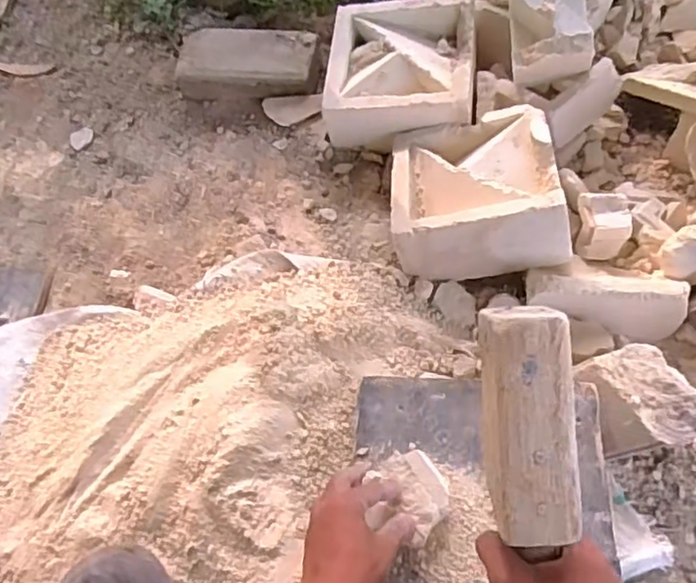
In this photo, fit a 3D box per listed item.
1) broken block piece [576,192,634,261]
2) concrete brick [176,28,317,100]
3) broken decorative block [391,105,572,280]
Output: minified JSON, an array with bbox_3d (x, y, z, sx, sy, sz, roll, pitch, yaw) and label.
[{"bbox_3d":[0.317,-0.076,0.783,0.058,0.078,0.069,2,59,4],"label":"broken block piece"},{"bbox_3d":[-0.156,-0.349,0.977,0.212,0.069,0.099,4,60,6],"label":"concrete brick"},{"bbox_3d":[0.154,-0.132,0.774,0.199,0.098,0.209,-3,59,1],"label":"broken decorative block"}]

